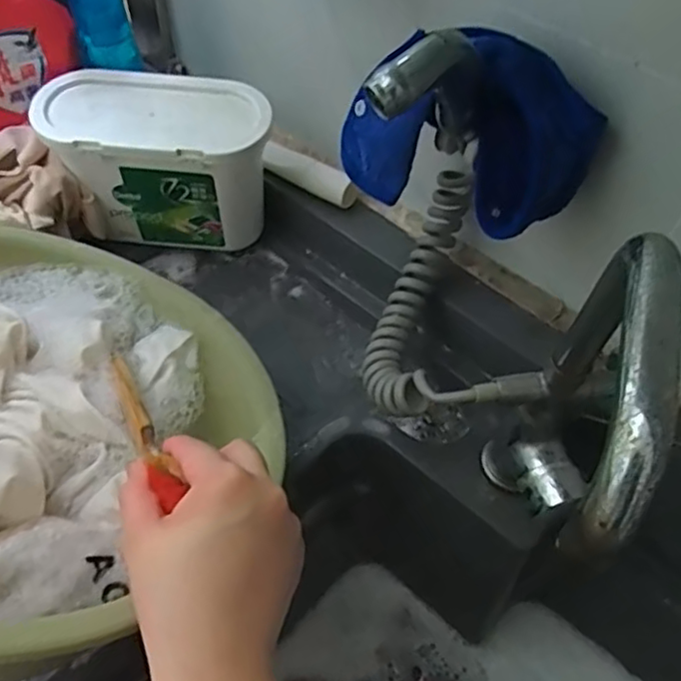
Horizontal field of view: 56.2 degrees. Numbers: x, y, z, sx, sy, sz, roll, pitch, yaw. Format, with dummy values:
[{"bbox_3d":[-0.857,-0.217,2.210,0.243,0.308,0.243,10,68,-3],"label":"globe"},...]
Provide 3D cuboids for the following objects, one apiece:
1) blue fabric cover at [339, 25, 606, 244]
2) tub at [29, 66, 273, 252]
[{"bbox_3d":[0.086,-0.144,0.442,0.167,0.117,0.048,20,55,11],"label":"blue fabric cover"},{"bbox_3d":[-0.173,-0.169,0.635,0.200,0.147,0.101,4,54,0],"label":"tub"}]

